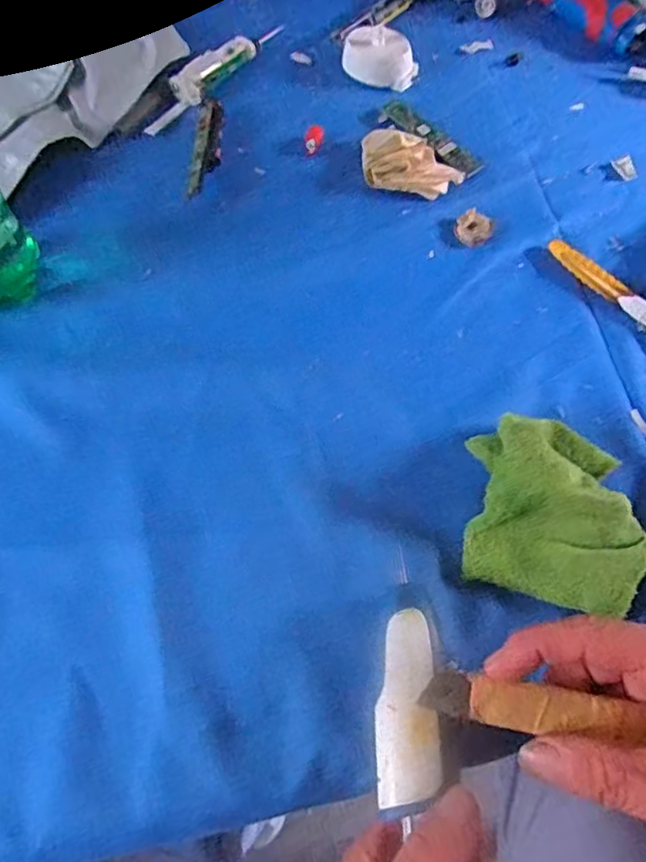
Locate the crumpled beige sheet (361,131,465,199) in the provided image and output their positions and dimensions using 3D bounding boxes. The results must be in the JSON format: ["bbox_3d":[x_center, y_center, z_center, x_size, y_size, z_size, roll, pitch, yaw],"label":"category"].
[{"bbox_3d":[0.062,-0.194,0.446,0.076,0.024,0.040,21,66,10],"label":"crumpled beige sheet"}]

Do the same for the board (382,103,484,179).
[{"bbox_3d":[0.081,-0.226,0.470,0.023,0.004,0.097,-37,70,-16],"label":"board"}]

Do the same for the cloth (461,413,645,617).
[{"bbox_3d":[0.122,0.035,0.321,0.088,0.045,0.106,5,64,2],"label":"cloth"}]

